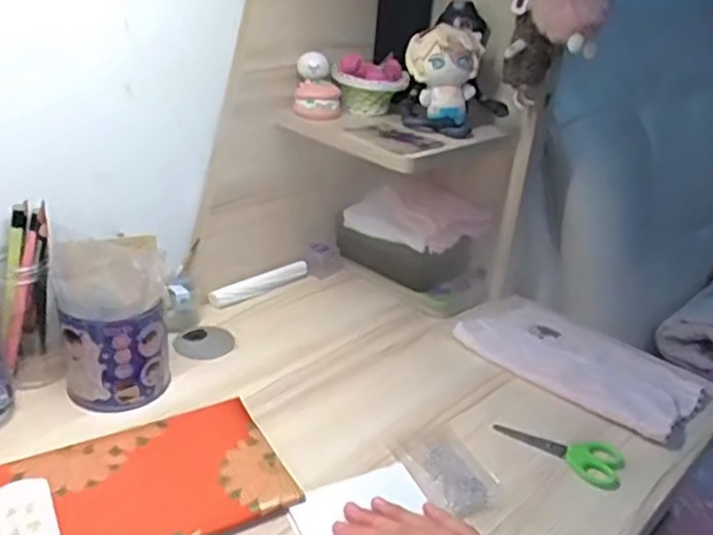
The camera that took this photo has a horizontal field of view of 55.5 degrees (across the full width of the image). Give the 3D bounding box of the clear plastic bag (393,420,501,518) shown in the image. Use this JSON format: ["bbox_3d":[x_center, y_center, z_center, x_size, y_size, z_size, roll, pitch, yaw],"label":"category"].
[{"bbox_3d":[0.072,0.159,0.545,0.066,0.009,0.094,-8,29,-25],"label":"clear plastic bag"}]

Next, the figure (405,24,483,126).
[{"bbox_3d":[0.089,-0.202,0.700,0.073,0.085,0.045,8,26,5],"label":"figure"}]

